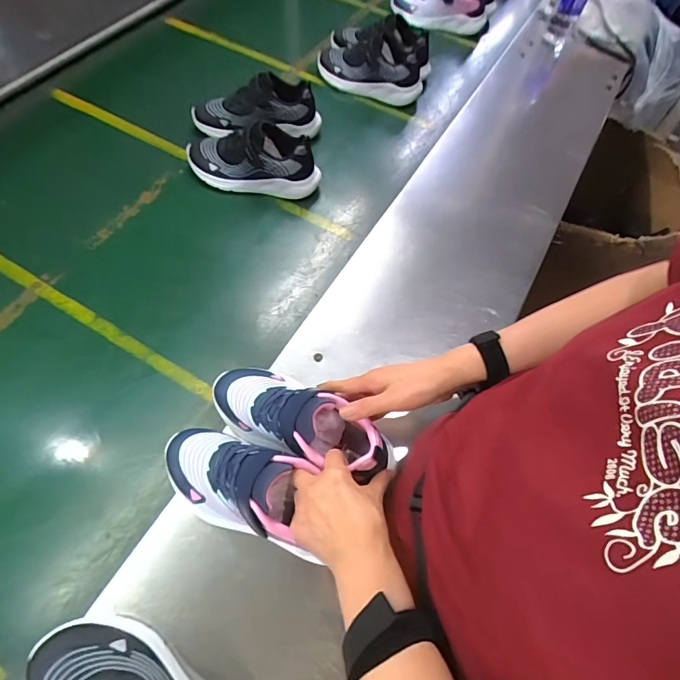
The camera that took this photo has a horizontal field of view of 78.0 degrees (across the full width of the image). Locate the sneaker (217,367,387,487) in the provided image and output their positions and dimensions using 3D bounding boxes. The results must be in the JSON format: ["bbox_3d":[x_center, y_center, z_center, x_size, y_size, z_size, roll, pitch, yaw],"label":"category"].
[{"bbox_3d":[-0.051,0.084,0.484,0.221,0.080,0.077,19,60,23],"label":"sneaker"}]

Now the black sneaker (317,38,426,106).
[{"bbox_3d":[0.064,-0.577,0.885,0.235,0.104,0.100,22,63,8],"label":"black sneaker"}]

